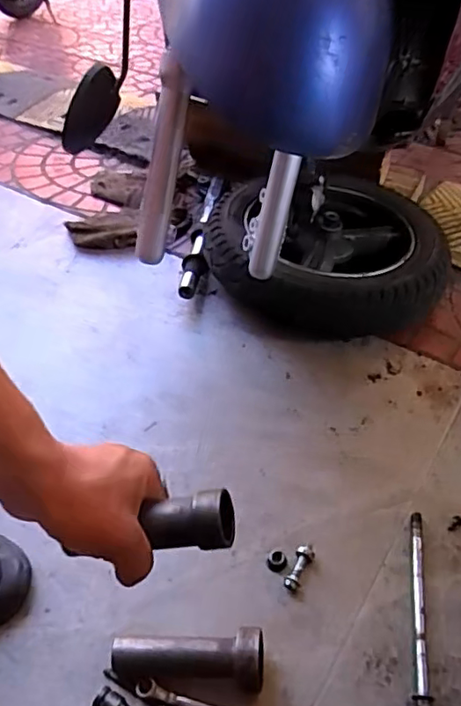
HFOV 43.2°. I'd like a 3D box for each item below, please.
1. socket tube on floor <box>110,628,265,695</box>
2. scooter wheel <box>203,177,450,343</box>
[{"bbox_3d":[-0.041,0.288,0.560,0.146,0.052,0.048,4,48,7],"label":"socket tube on floor"},{"bbox_3d":[0.157,-0.175,0.944,0.354,0.122,0.336,1,44,-1],"label":"scooter wheel"}]

